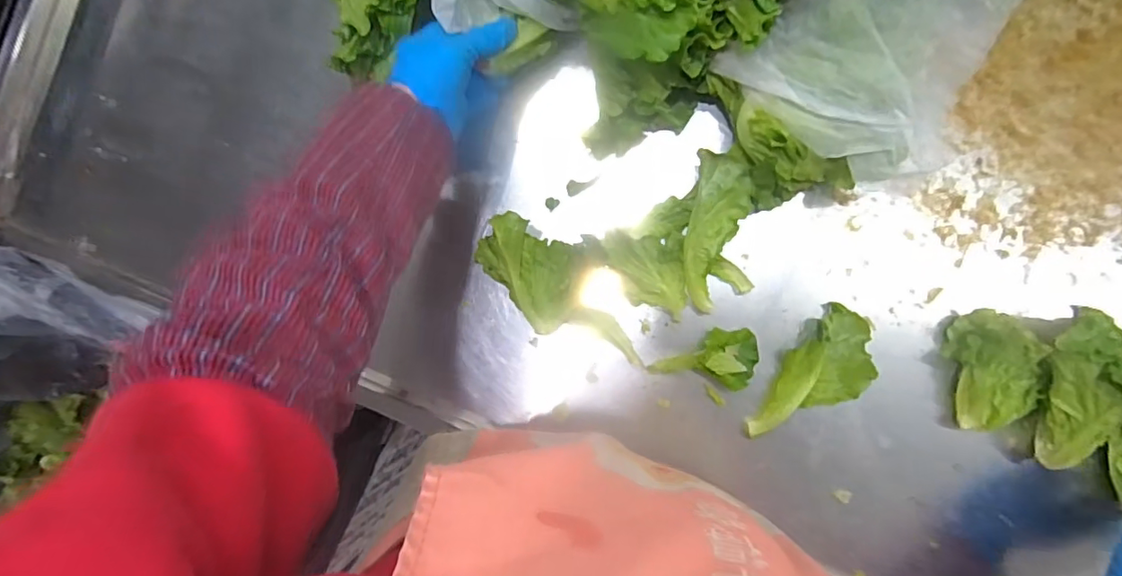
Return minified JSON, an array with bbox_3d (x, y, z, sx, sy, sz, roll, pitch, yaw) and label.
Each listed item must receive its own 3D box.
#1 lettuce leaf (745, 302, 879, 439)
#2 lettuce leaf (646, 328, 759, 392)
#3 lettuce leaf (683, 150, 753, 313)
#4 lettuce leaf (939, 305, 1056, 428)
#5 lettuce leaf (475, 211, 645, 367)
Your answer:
[{"bbox_3d":[0.220,0.081,0.470,0.067,0.028,0.135,41,95,6],"label":"lettuce leaf"},{"bbox_3d":[0.129,0.058,0.486,0.088,0.019,0.052,11,91,8],"label":"lettuce leaf"},{"bbox_3d":[0.136,-0.051,0.478,0.050,0.037,0.131,9,91,8],"label":"lettuce leaf"},{"bbox_3d":[0.354,0.065,0.446,0.056,0.043,0.091,-7,89,8],"label":"lettuce leaf"},{"bbox_3d":[0.005,0.002,0.485,0.171,0.026,0.083,40,95,-16],"label":"lettuce leaf"}]

